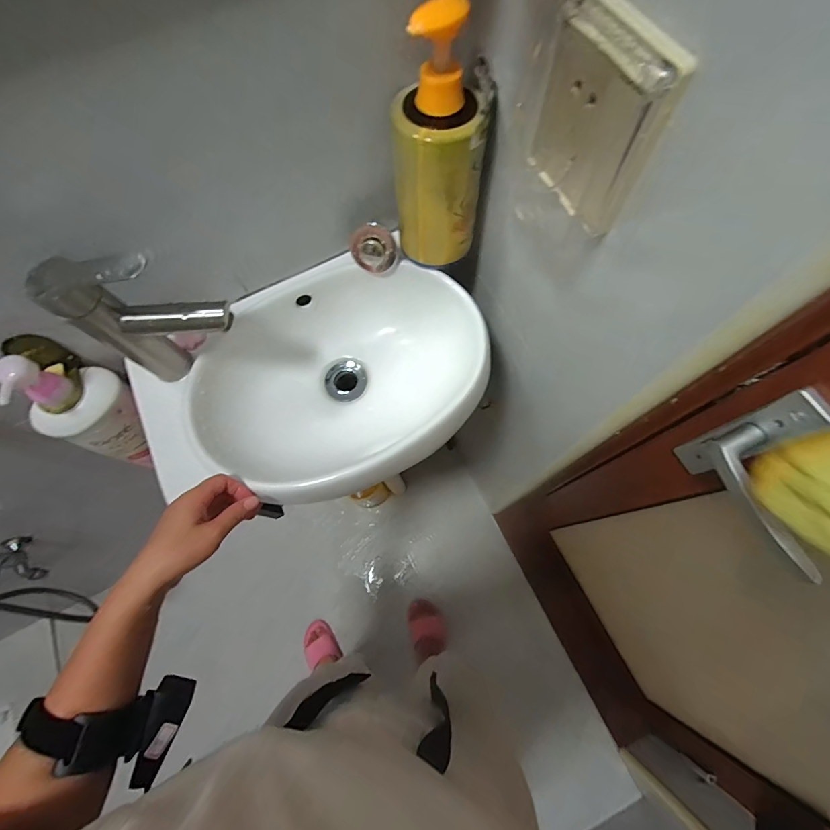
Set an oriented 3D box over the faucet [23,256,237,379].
[{"bbox_3d":[-0.251,-0.086,0.395,0.140,0.165,0.049,7,72,4],"label":"faucet"}]

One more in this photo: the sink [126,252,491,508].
[{"bbox_3d":[-0.119,-0.031,0.504,0.387,0.103,0.284,-29,73,-7],"label":"sink"}]

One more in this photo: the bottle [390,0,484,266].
[{"bbox_3d":[0.020,-0.258,0.395,0.090,0.215,0.080,-2,72,2],"label":"bottle"}]

